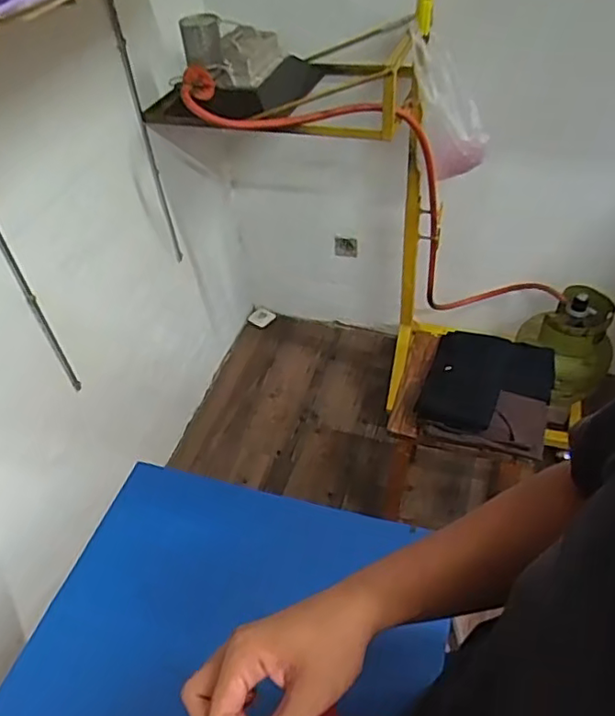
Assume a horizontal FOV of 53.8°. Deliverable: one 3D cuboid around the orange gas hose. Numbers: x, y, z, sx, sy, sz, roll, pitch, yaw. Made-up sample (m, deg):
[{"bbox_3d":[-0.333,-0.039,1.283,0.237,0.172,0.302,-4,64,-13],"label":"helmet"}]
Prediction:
[{"bbox_3d":[0.243,-0.379,1.527,0.311,1.146,0.240,-46,44,20],"label":"orange gas hose"}]

